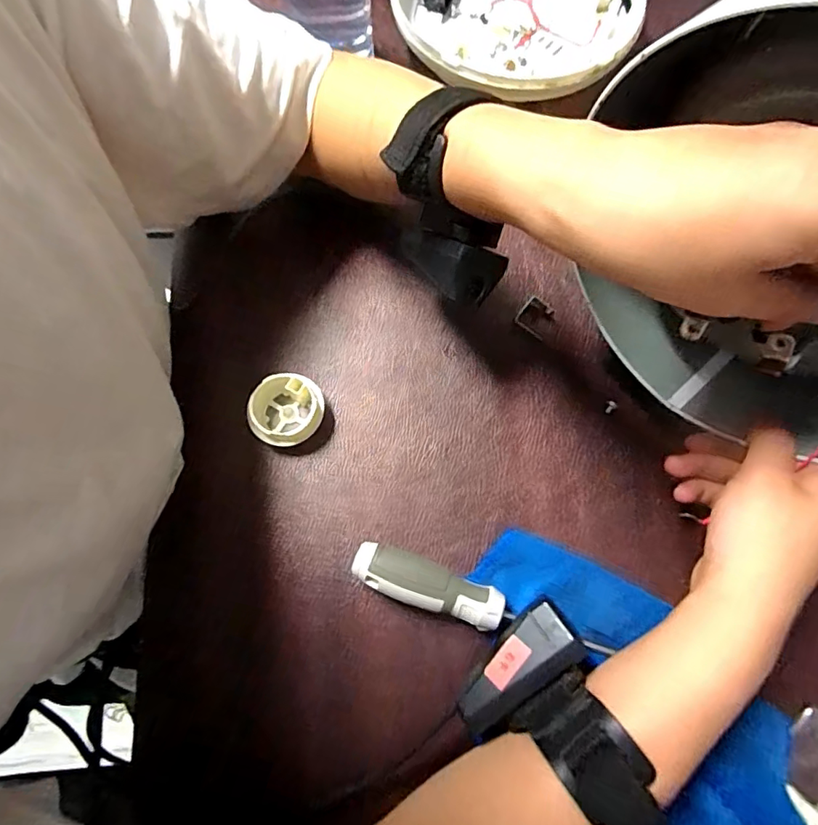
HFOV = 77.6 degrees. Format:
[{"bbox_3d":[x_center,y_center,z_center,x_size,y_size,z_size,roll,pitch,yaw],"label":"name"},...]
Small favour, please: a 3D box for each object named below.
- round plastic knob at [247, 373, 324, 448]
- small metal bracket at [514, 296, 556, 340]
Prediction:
[{"bbox_3d":[-0.078,0.000,0.329,0.045,0.025,0.044,0,72,0],"label":"round plastic knob"},{"bbox_3d":[0.090,-0.067,0.360,0.022,0.008,0.024,36,76,11],"label":"small metal bracket"}]

